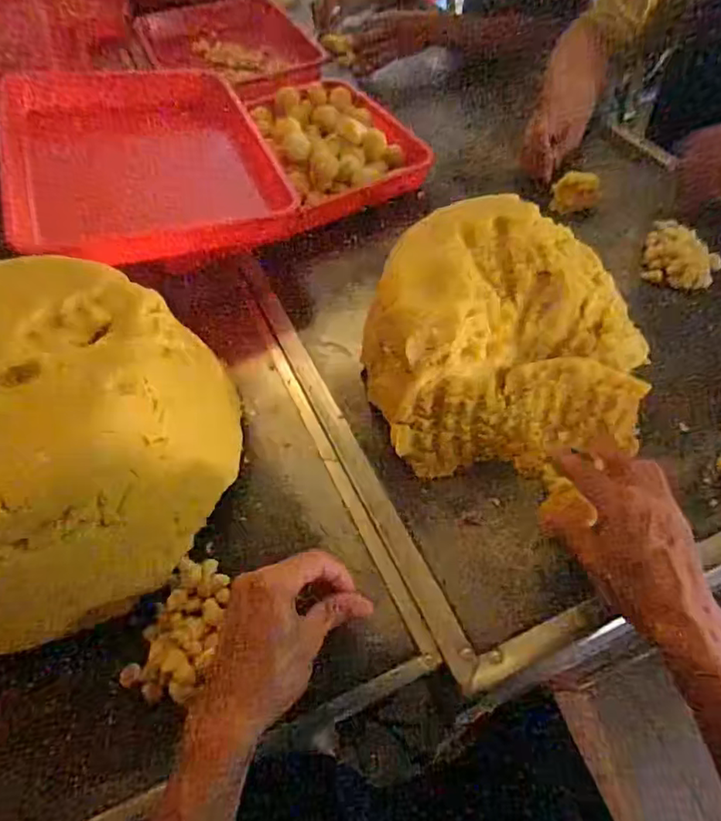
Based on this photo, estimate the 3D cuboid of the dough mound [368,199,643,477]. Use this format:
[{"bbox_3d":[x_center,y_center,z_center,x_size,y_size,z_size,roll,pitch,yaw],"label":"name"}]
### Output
[{"bbox_3d":[0.139,-0.077,0.552,0.260,0.137,0.224,-2,53,2],"label":"dough mound"}]

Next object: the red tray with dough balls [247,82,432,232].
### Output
[{"bbox_3d":[-0.040,-0.394,0.846,0.189,0.058,0.310,-19,56,-10],"label":"red tray with dough balls"}]

